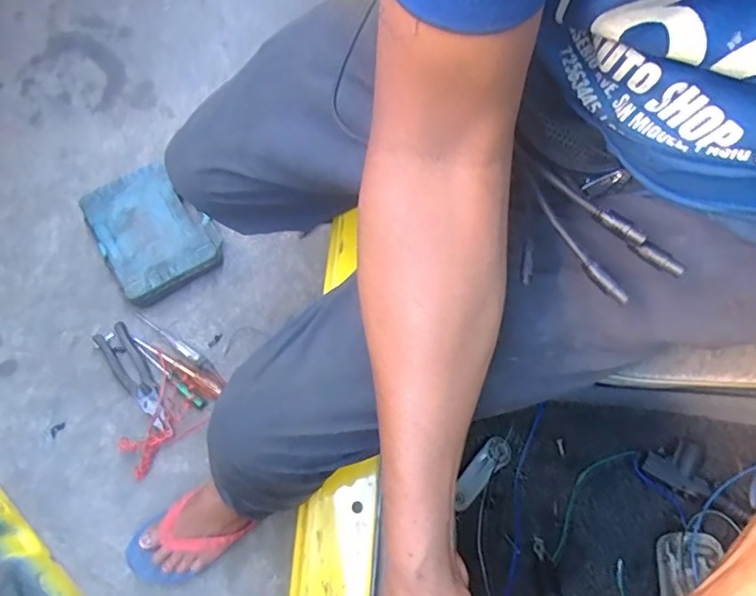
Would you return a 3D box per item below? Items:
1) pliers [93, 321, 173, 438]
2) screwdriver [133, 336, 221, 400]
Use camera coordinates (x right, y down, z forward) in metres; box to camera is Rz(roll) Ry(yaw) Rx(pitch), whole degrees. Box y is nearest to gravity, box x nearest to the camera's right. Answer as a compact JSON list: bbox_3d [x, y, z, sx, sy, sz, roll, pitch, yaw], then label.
[{"bbox_3d":[-0.402,0.140,0.908,0.057,0.026,0.216,-35,73,-11],"label":"pliers"},{"bbox_3d":[-0.335,0.110,0.907,0.185,0.019,0.024,34,74,13],"label":"screwdriver"}]

